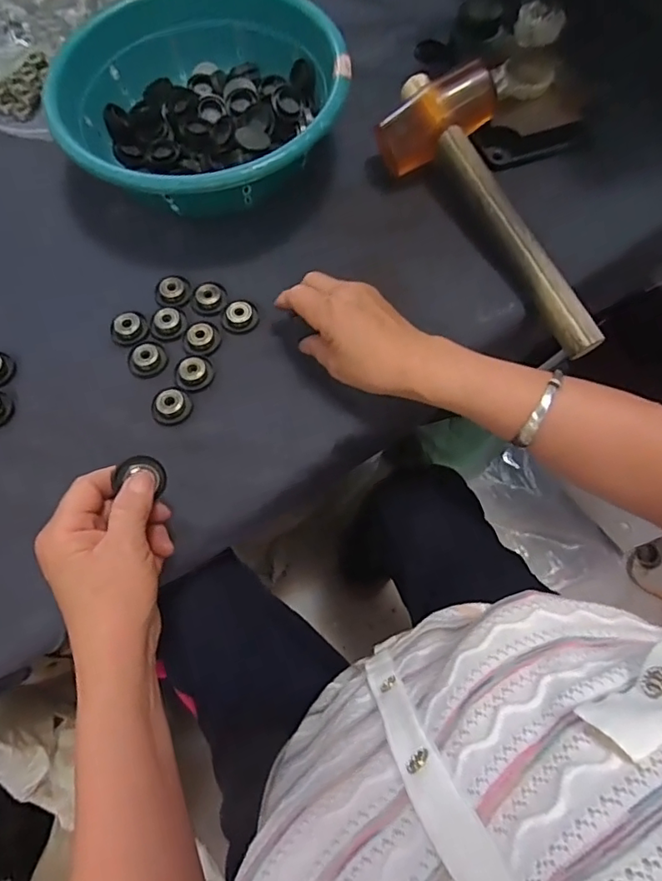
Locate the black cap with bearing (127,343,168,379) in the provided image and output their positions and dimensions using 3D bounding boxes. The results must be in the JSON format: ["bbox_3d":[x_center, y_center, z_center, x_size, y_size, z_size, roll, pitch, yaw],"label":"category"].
[{"bbox_3d":[-0.153,-0.068,0.448,0.031,0.012,0.027,-35,71,-14],"label":"black cap with bearing"}]

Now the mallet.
[{"bbox_3d":[0.152,-0.211,0.462,0.105,0.066,0.298,-29,70,-11],"label":"mallet"}]

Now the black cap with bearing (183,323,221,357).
[{"bbox_3d":[-0.109,-0.086,0.453,0.025,0.013,0.028,27,70,11],"label":"black cap with bearing"}]

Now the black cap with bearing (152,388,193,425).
[{"bbox_3d":[-0.128,-0.027,0.432,0.027,0.014,0.030,24,69,10],"label":"black cap with bearing"}]

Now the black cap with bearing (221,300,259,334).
[{"bbox_3d":[-0.079,-0.107,0.462,0.030,0.014,0.026,-15,68,-6],"label":"black cap with bearing"}]

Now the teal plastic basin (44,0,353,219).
[{"bbox_3d":[-0.114,-0.297,0.506,0.245,0.112,0.241,0,67,0],"label":"teal plastic basin"}]

